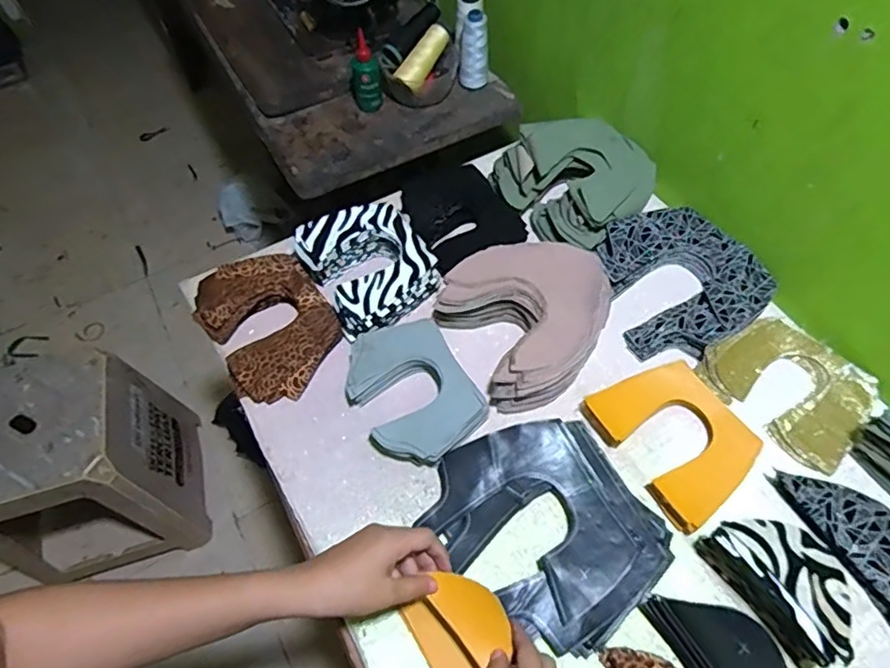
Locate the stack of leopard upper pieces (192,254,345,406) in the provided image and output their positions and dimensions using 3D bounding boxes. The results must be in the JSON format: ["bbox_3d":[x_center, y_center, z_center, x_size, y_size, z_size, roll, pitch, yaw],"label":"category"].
[{"bbox_3d":[-0.209,-0.015,0.674,0.138,0.039,0.188,-32,63,-17],"label":"stack of leopard upper pieces"}]

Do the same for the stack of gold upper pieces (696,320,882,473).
[{"bbox_3d":[0.380,0.052,0.619,0.131,0.029,0.160,-37,64,-16],"label":"stack of gold upper pieces"}]

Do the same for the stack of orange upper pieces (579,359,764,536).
[{"bbox_3d":[0.240,0.105,0.588,0.122,0.021,0.153,-27,62,-15],"label":"stack of orange upper pieces"}]

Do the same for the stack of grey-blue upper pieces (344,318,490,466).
[{"bbox_3d":[-0.036,0.062,0.618,0.122,0.037,0.159,-28,62,-16],"label":"stack of grey-blue upper pieces"}]

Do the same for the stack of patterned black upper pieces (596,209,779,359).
[{"bbox_3d":[0.277,-0.067,0.685,0.188,0.033,0.184,-29,62,-16],"label":"stack of patterned black upper pieces"}]

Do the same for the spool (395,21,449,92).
[{"bbox_3d":[-0.032,-0.430,0.884,0.034,0.036,0.112,33,84,20],"label":"spool"}]

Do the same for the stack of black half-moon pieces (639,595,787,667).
[{"bbox_3d":[0.244,0.276,0.475,0.076,0.028,0.145,-29,62,-16],"label":"stack of black half-moon pieces"}]

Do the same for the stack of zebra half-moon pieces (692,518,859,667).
[{"bbox_3d":[0.293,0.212,0.487,0.064,0.065,0.126,-31,61,-17],"label":"stack of zebra half-moon pieces"}]

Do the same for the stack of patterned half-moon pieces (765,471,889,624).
[{"bbox_3d":[0.392,0.189,0.535,0.074,0.021,0.158,-28,62,-15],"label":"stack of patterned half-moon pieces"}]

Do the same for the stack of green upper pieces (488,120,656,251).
[{"bbox_3d":[0.181,-0.211,0.744,0.177,0.065,0.173,-33,64,-18],"label":"stack of green upper pieces"}]

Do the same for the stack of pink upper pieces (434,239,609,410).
[{"bbox_3d":[0.101,-0.021,0.658,0.184,0.061,0.181,-26,61,-14],"label":"stack of pink upper pieces"}]

